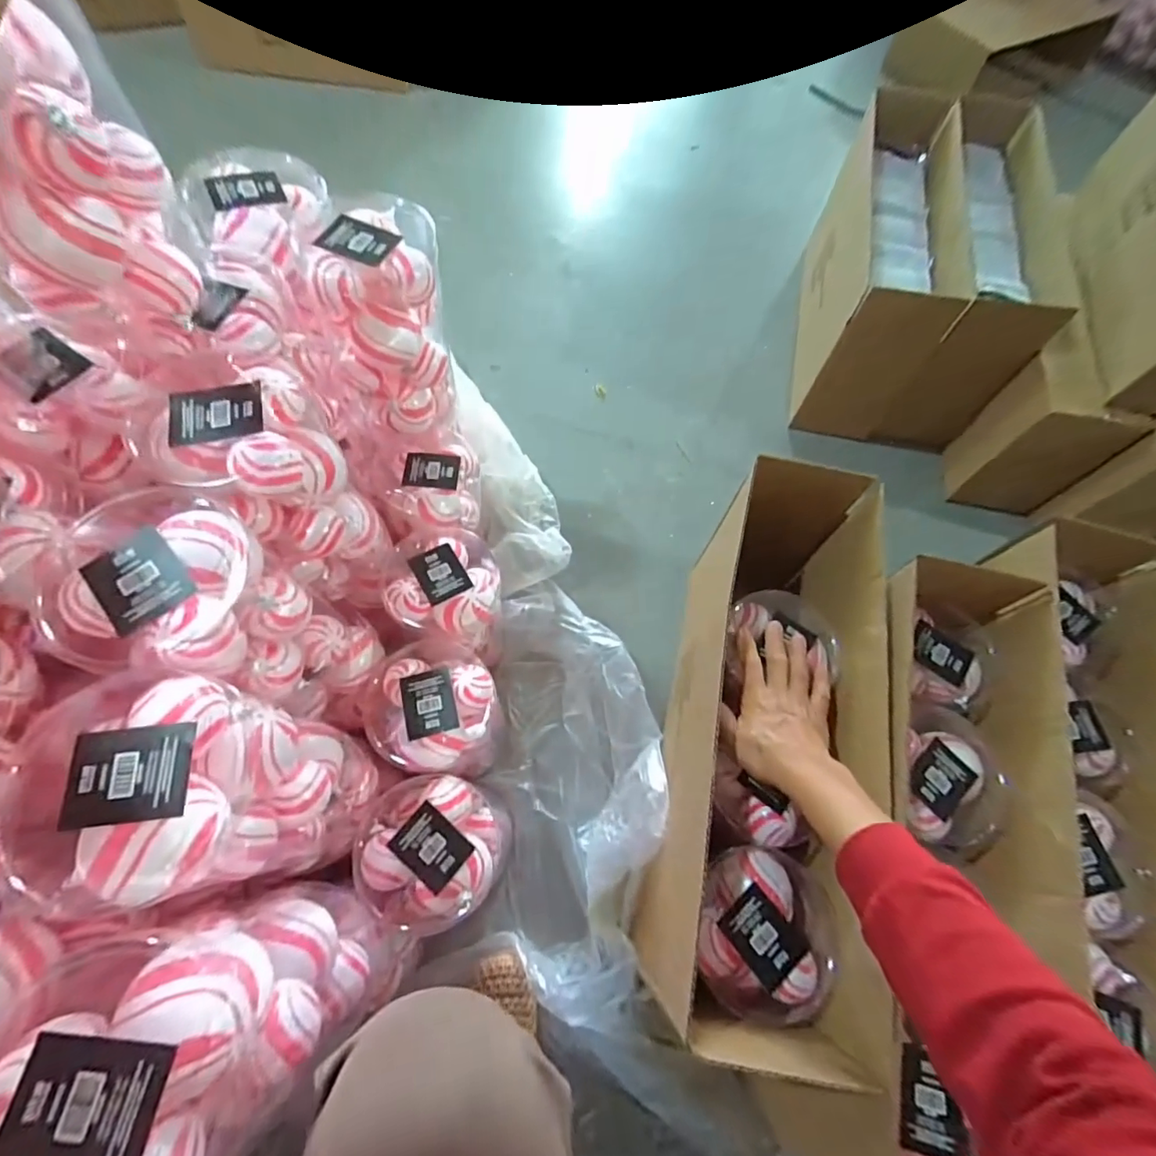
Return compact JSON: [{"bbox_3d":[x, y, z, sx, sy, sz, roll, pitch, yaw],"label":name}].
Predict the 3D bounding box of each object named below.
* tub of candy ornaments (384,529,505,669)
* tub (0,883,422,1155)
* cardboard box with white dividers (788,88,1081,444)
[{"bbox_3d":[-0.138,0.009,0.603,0.124,0.089,0.124,14,66,4],"label":"tub of candy ornaments"},{"bbox_3d":[-0.226,0.278,0.335,0.136,0.228,0.115,-21,69,-11],"label":"tub"},{"bbox_3d":[0.593,-0.551,0.920,0.307,0.249,0.593,13,66,4],"label":"cardboard box with white dividers"}]

